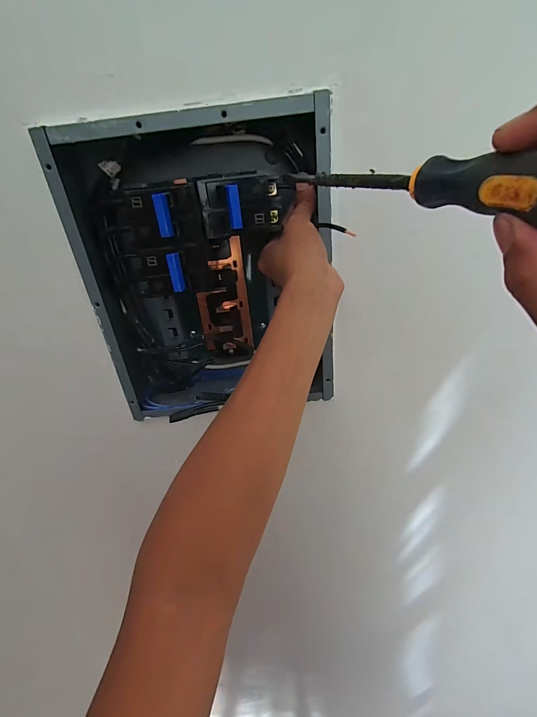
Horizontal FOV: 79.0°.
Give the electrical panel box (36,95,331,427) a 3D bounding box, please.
[{"bbox_3d":[-0.055,-0.087,0.385,0.259,0.320,0.108,-7,29,2],"label":"electrical panel box"}]

